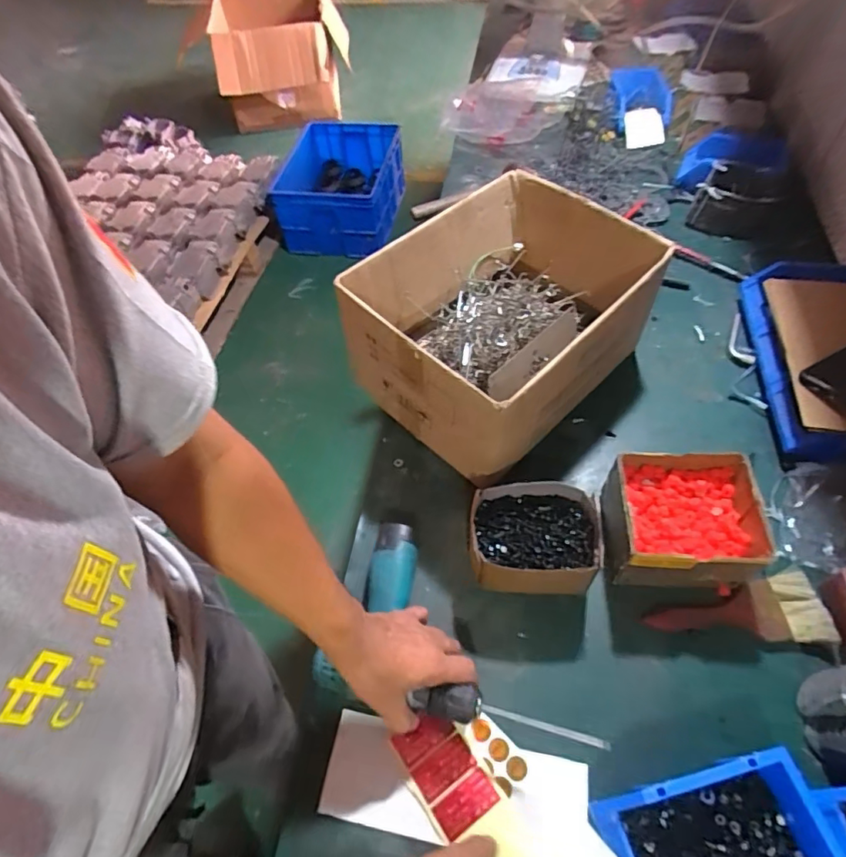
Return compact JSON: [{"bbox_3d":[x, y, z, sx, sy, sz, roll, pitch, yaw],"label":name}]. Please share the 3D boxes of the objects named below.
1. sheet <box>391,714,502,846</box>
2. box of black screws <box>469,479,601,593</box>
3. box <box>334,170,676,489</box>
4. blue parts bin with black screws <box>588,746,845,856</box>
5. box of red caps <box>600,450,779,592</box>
[{"bbox_3d":[0.022,0.355,0.549,0.066,0.006,0.104,-32,59,-16],"label":"sheet"},{"bbox_3d":[0.132,0.138,0.644,0.150,0.090,0.112,1,55,5],"label":"box of black screws"},{"bbox_3d":[0.123,-0.156,0.770,0.292,0.210,0.385,38,65,26],"label":"box"},{"bbox_3d":[0.265,0.375,0.475,0.193,0.073,0.122,-15,55,-6],"label":"blue parts bin with black screws"},{"bbox_3d":[0.301,0.114,0.635,0.167,0.099,0.145,1,55,6],"label":"box of red caps"}]

